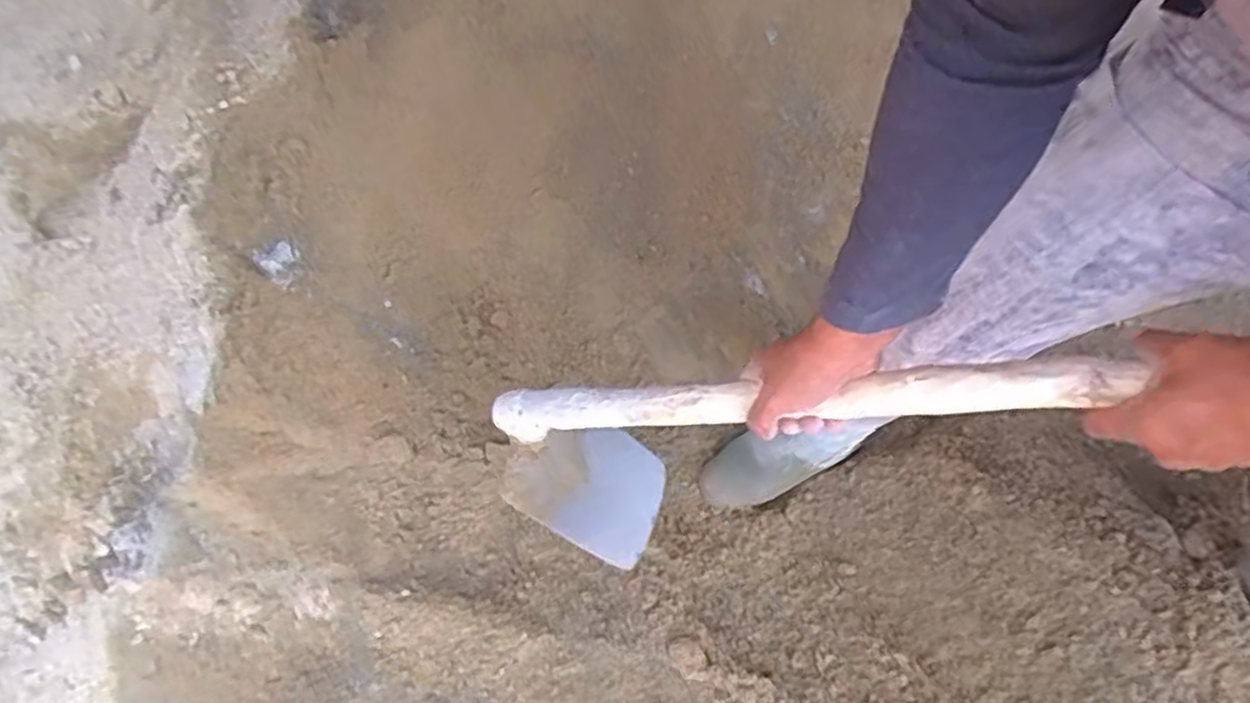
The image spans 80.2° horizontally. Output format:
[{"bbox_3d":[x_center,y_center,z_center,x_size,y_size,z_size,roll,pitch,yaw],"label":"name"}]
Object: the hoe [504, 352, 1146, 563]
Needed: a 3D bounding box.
[{"bbox_3d":[0.125,0.079,0.704,0.240,0.604,0.163,21,61,-38],"label":"hoe"}]

